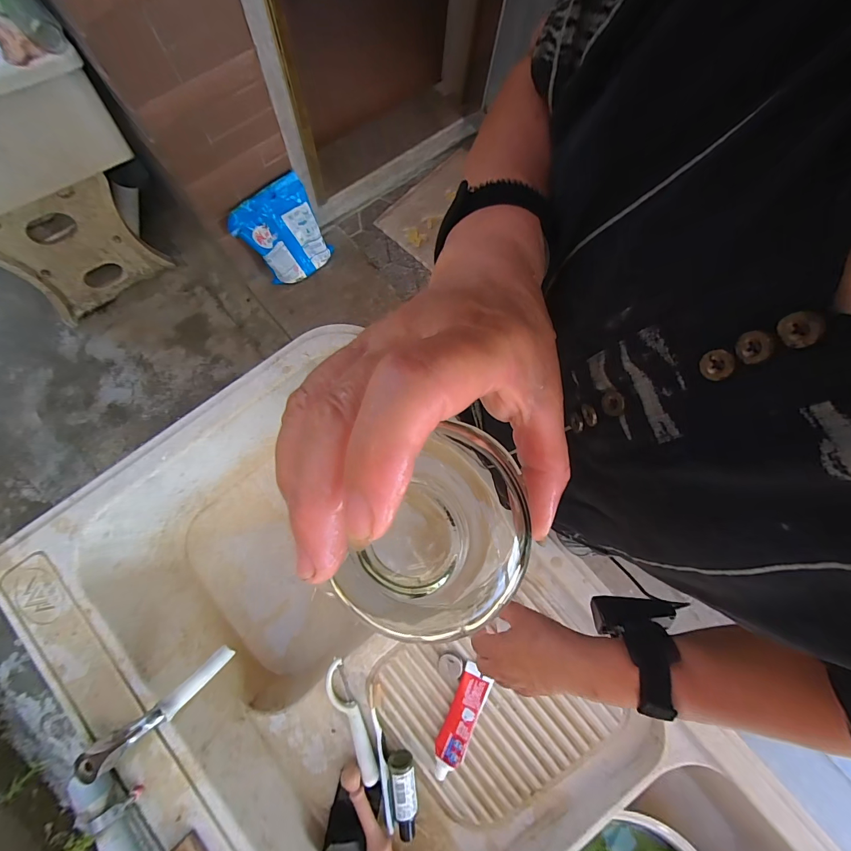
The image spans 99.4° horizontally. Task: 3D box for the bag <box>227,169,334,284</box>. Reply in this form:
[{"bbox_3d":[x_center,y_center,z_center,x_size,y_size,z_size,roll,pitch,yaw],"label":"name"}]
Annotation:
[{"bbox_3d":[-0.480,-0.646,1.232,0.255,0.296,0.050,-39,60,-7],"label":"bag"}]

